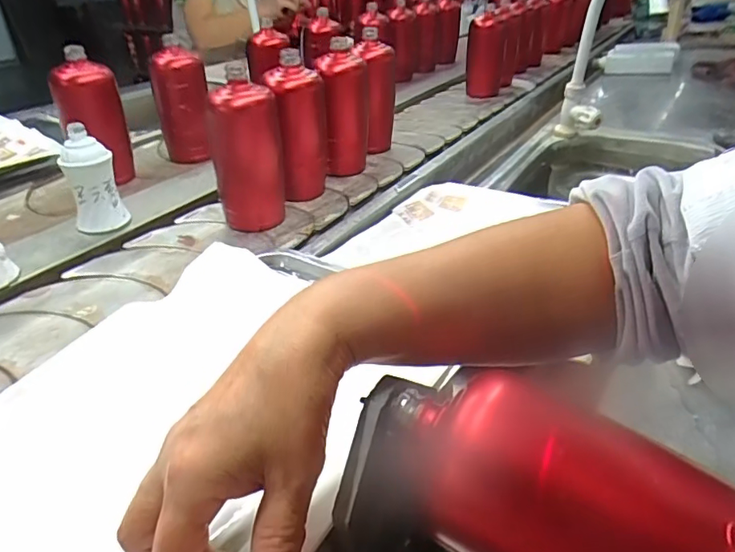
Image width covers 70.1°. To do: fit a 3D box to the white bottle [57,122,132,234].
[{"bbox_3d":[-0.330,-0.108,0.634,0.058,0.124,0.054,-13,35,-19],"label":"white bottle"}]

